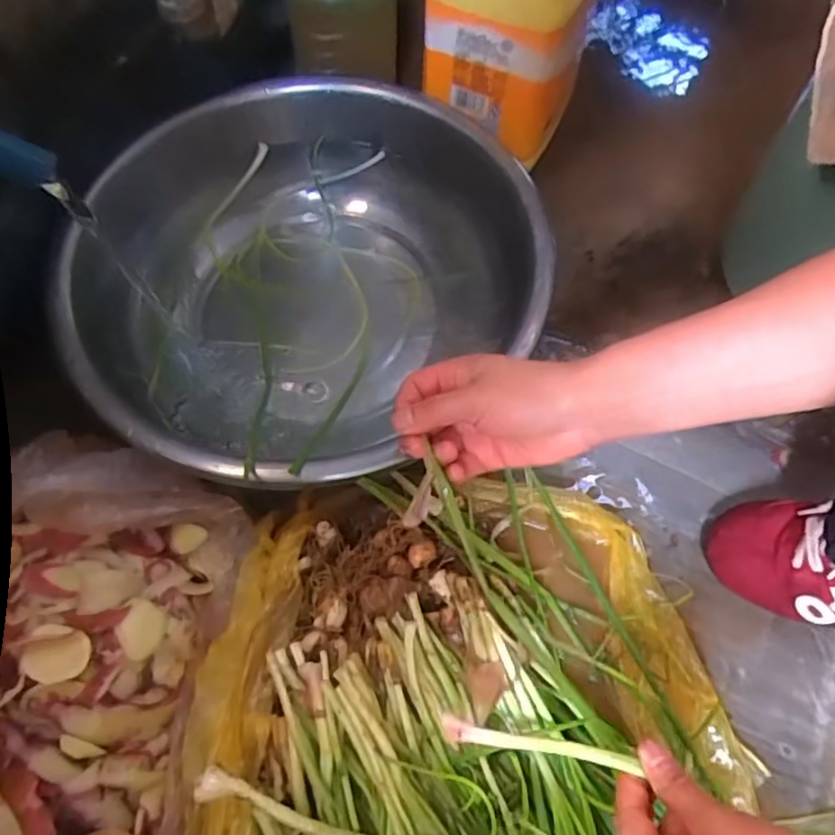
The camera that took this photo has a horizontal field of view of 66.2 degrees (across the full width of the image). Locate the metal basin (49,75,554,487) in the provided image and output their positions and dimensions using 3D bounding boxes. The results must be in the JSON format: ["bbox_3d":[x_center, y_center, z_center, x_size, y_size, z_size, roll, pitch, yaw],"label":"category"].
[{"bbox_3d":[-0.096,-0.118,0.554,0.320,0.129,0.377,33,69,13],"label":"metal basin"}]

